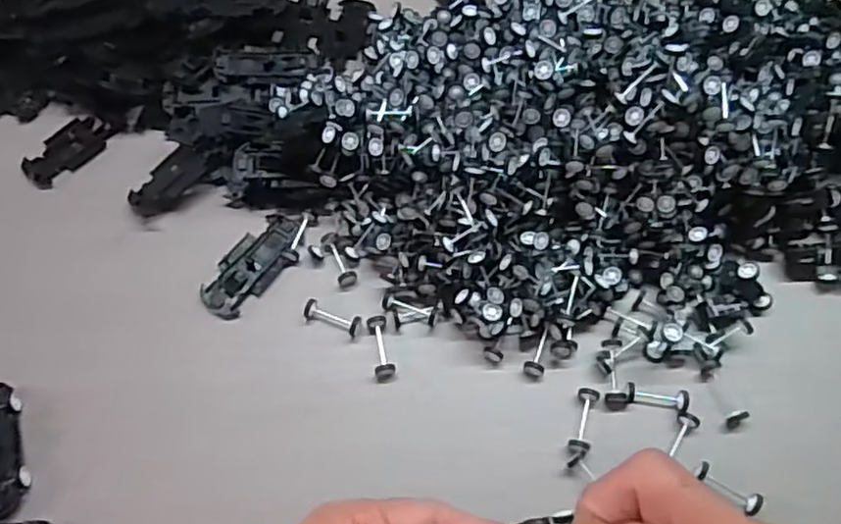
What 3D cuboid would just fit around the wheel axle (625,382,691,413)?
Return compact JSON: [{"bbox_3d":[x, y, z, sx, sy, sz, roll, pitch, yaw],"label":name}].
[{"bbox_3d":[0.119,0.069,0.332,0.031,0.010,0.010,9,63,2],"label":"wheel axle"}]

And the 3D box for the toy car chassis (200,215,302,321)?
[{"bbox_3d":[-0.093,0.001,0.363,0.029,0.004,0.066,34,67,14],"label":"toy car chassis"}]

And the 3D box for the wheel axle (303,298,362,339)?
[{"bbox_3d":[-0.046,0.030,0.348,0.031,0.008,0.010,22,65,9],"label":"wheel axle"}]

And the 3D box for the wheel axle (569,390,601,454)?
[{"bbox_3d":[0.081,0.078,0.326,0.010,0.010,0.035,17,64,6],"label":"wheel axle"}]

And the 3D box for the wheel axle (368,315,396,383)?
[{"bbox_3d":[-0.020,0.045,0.341,0.010,0.008,0.034,-8,64,-6],"label":"wheel axle"}]

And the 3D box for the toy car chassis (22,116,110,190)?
[{"bbox_3d":[-0.216,-0.068,0.401,0.030,0.006,0.053,42,69,17],"label":"toy car chassis"}]

